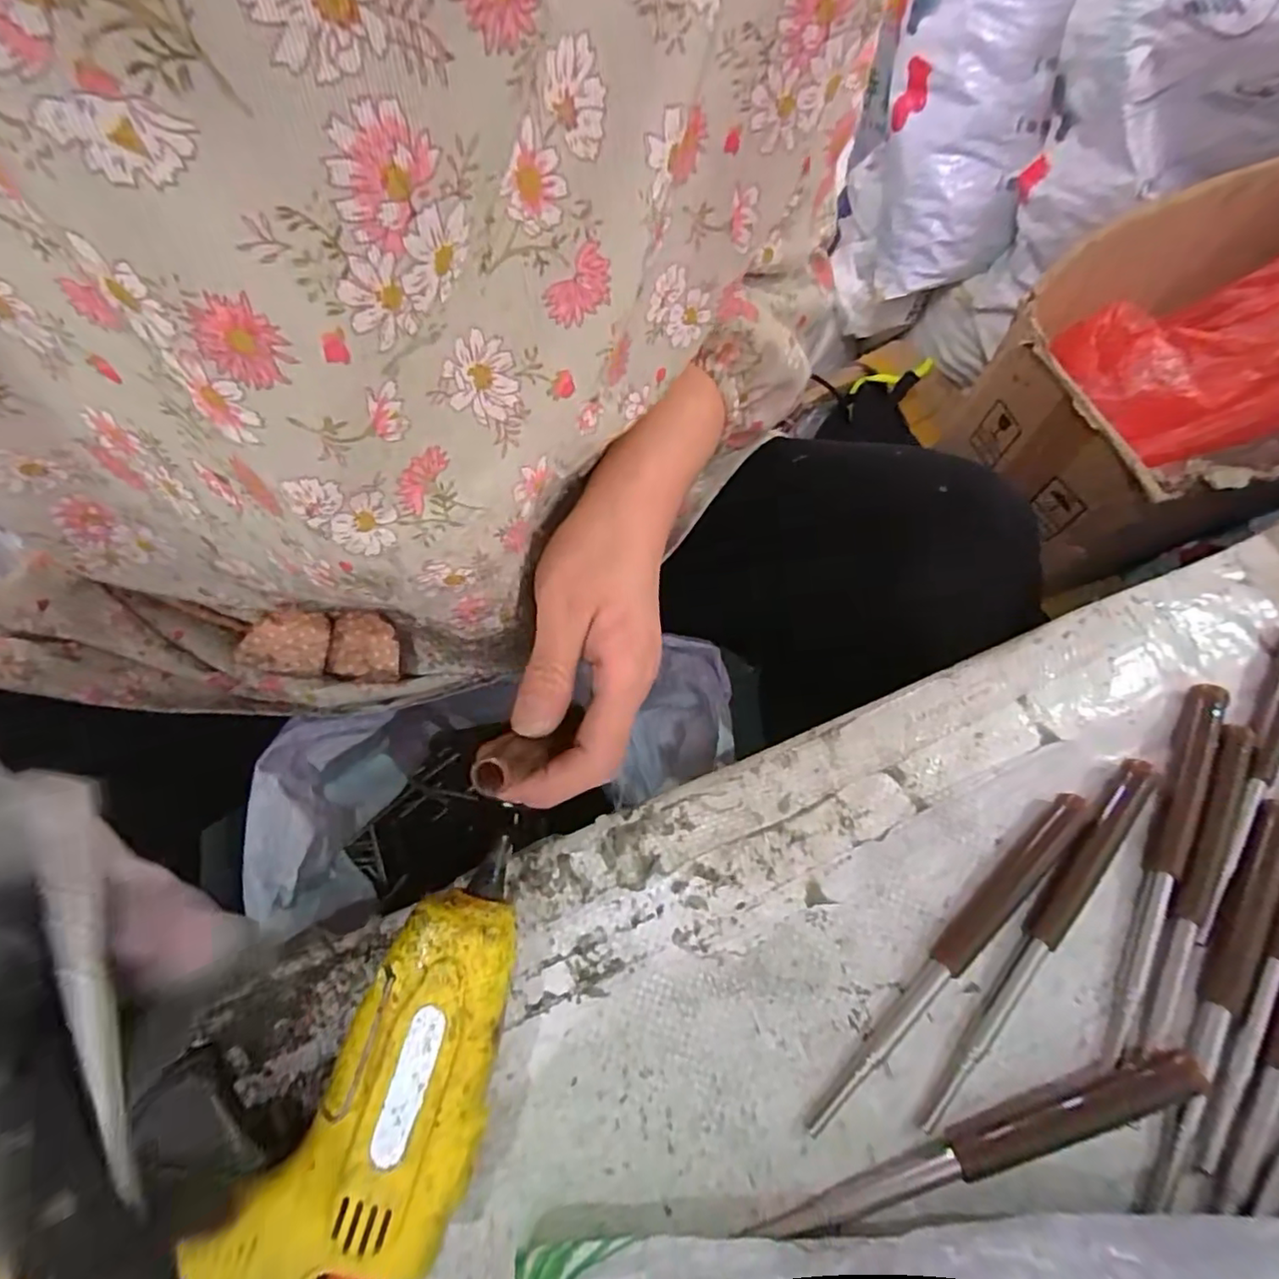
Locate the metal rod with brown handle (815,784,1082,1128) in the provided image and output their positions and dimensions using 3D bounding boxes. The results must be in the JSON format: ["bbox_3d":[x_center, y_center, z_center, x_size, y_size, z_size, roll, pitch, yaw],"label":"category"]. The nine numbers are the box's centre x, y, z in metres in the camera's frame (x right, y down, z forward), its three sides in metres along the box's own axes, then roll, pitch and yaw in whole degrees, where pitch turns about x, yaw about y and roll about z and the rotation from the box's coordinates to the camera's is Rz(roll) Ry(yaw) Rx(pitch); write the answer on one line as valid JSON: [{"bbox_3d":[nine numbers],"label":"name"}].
[{"bbox_3d":[0.131,0.128,0.254,0.174,0.011,0.015,-39,76,-19],"label":"metal rod with brown handle"}]

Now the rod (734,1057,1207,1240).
[{"bbox_3d":[0.125,0.189,0.227,0.175,0.015,0.018,-12,69,-10],"label":"rod"}]

